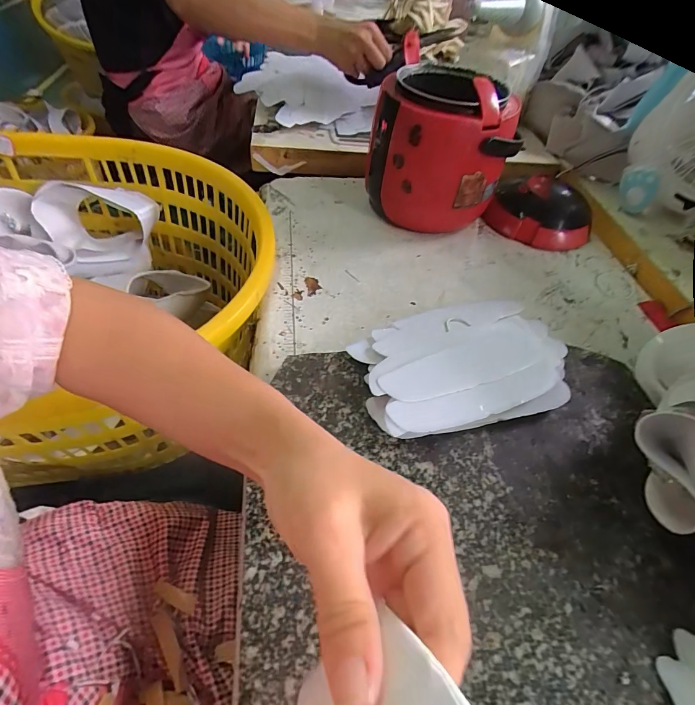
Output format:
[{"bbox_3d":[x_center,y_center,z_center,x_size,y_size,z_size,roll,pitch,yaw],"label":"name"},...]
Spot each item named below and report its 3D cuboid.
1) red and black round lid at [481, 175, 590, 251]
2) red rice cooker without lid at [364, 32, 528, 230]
[{"bbox_3d":[0.295,-0.224,0.580,0.145,0.055,0.145,3,51,-4],"label":"red and black round lid"},{"bbox_3d":[0.123,-0.290,0.542,0.180,0.163,0.198,7,51,0],"label":"red rice cooker without lid"}]

